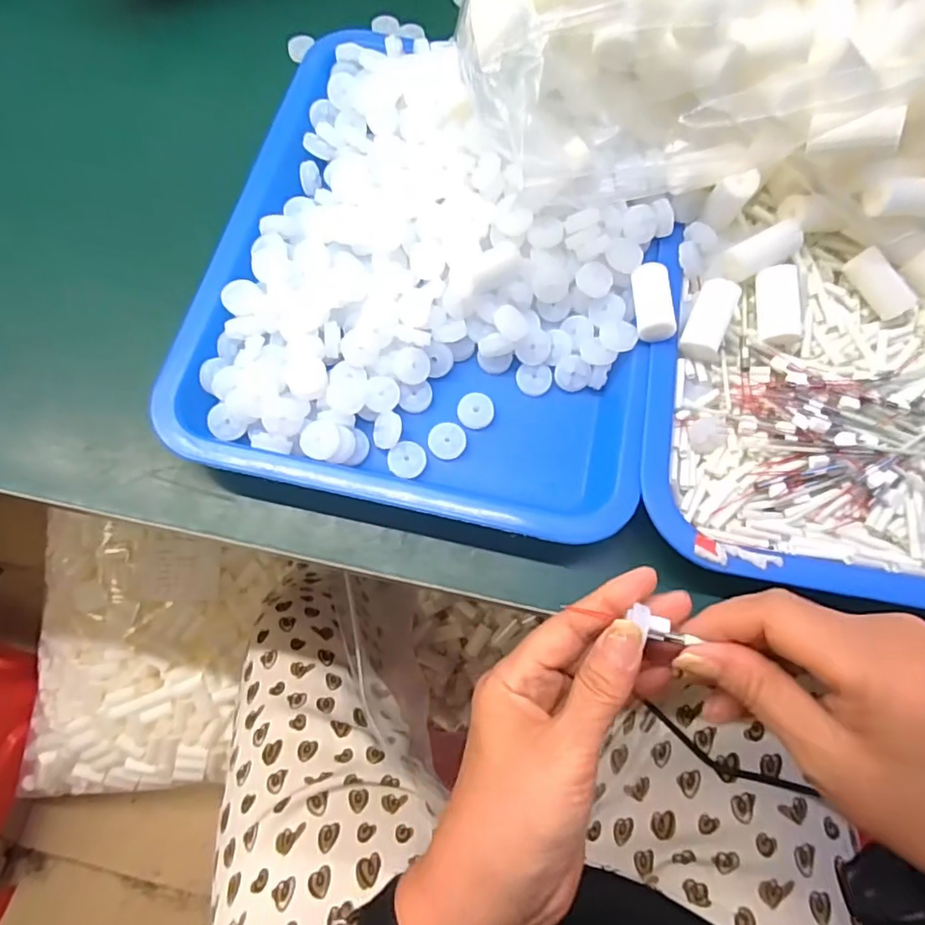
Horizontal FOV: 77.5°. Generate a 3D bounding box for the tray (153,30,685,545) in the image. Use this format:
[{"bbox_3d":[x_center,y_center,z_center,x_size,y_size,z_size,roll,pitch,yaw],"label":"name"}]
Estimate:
[{"bbox_3d":[-0.012,-0.123,0.346,0.262,0.051,0.311,12,71,3],"label":"tray"}]

